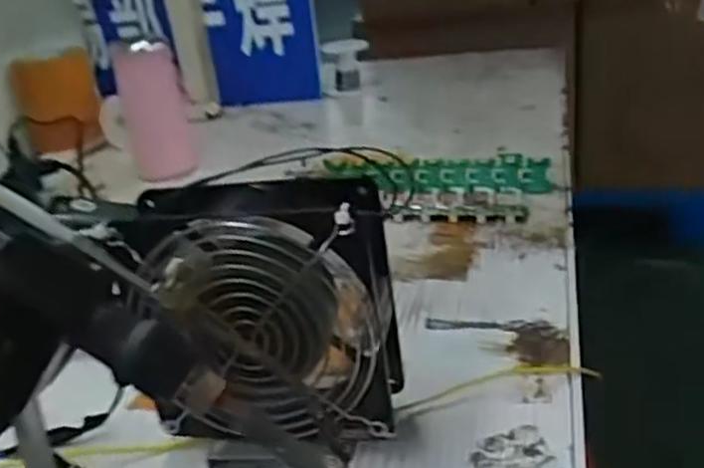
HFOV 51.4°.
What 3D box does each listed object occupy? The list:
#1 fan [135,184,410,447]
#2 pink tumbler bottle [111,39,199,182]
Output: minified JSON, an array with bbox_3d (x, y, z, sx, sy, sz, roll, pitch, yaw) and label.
[{"bbox_3d":[-0.037,0.038,0.343,0.114,0.130,0.048,0,26,14],"label":"fan"},{"bbox_3d":[-0.212,-0.131,0.783,0.070,0.157,0.066,-11,26,-12],"label":"pink tumbler bottle"}]

